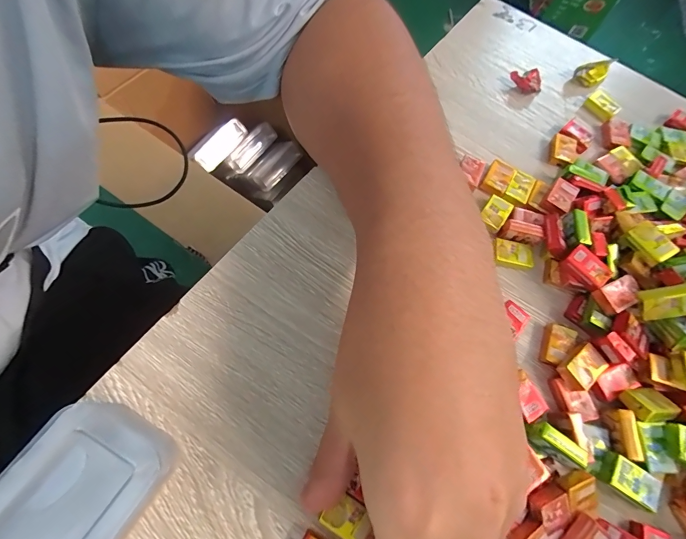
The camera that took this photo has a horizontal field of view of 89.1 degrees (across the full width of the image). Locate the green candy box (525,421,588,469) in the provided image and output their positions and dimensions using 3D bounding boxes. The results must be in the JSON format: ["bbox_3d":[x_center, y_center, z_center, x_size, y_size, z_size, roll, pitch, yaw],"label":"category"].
[{"bbox_3d":[0.109,0.090,0.179,0.029,0.015,0.010,38,68,10],"label":"green candy box"}]

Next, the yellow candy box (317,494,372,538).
[{"bbox_3d":[0.002,0.120,0.168,0.022,0.004,0.017,32,69,10],"label":"yellow candy box"}]

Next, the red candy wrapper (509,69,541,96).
[{"bbox_3d":[0.164,-0.168,0.310,0.020,0.010,0.027,-17,70,-13],"label":"red candy wrapper"}]

